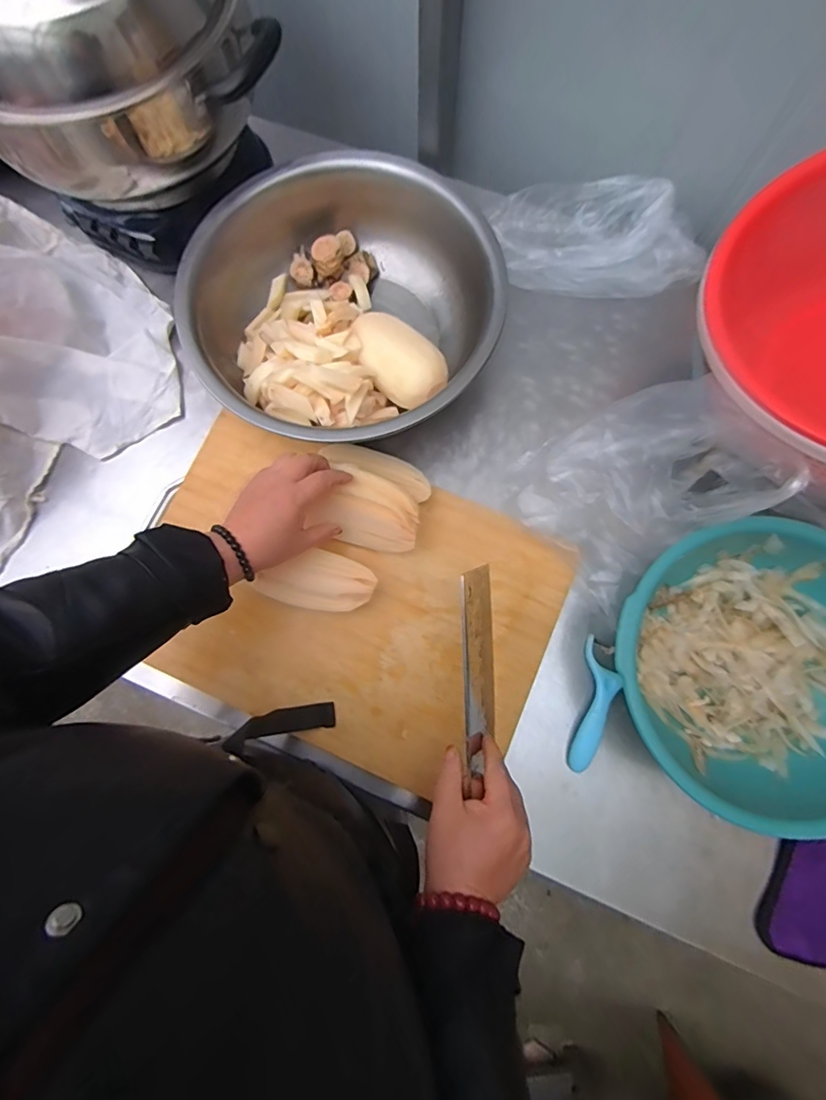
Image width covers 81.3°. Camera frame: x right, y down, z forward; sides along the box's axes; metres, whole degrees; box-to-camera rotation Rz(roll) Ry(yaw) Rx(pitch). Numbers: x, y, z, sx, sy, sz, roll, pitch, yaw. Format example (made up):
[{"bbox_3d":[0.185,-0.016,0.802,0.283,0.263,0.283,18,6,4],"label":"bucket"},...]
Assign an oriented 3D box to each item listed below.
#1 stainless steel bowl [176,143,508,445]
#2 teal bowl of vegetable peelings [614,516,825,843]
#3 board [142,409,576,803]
[{"bbox_3d":[-0.086,-0.280,0.574,0.336,0.107,0.358,0,78,0],"label":"stainless steel bowl"},{"bbox_3d":[0.337,0.113,0.482,0.267,0.096,0.265,0,78,0],"label":"teal bowl of vegetable peelings"},{"bbox_3d":[-0.082,0.050,0.551,0.468,0.042,0.319,22,79,5],"label":"board"}]

